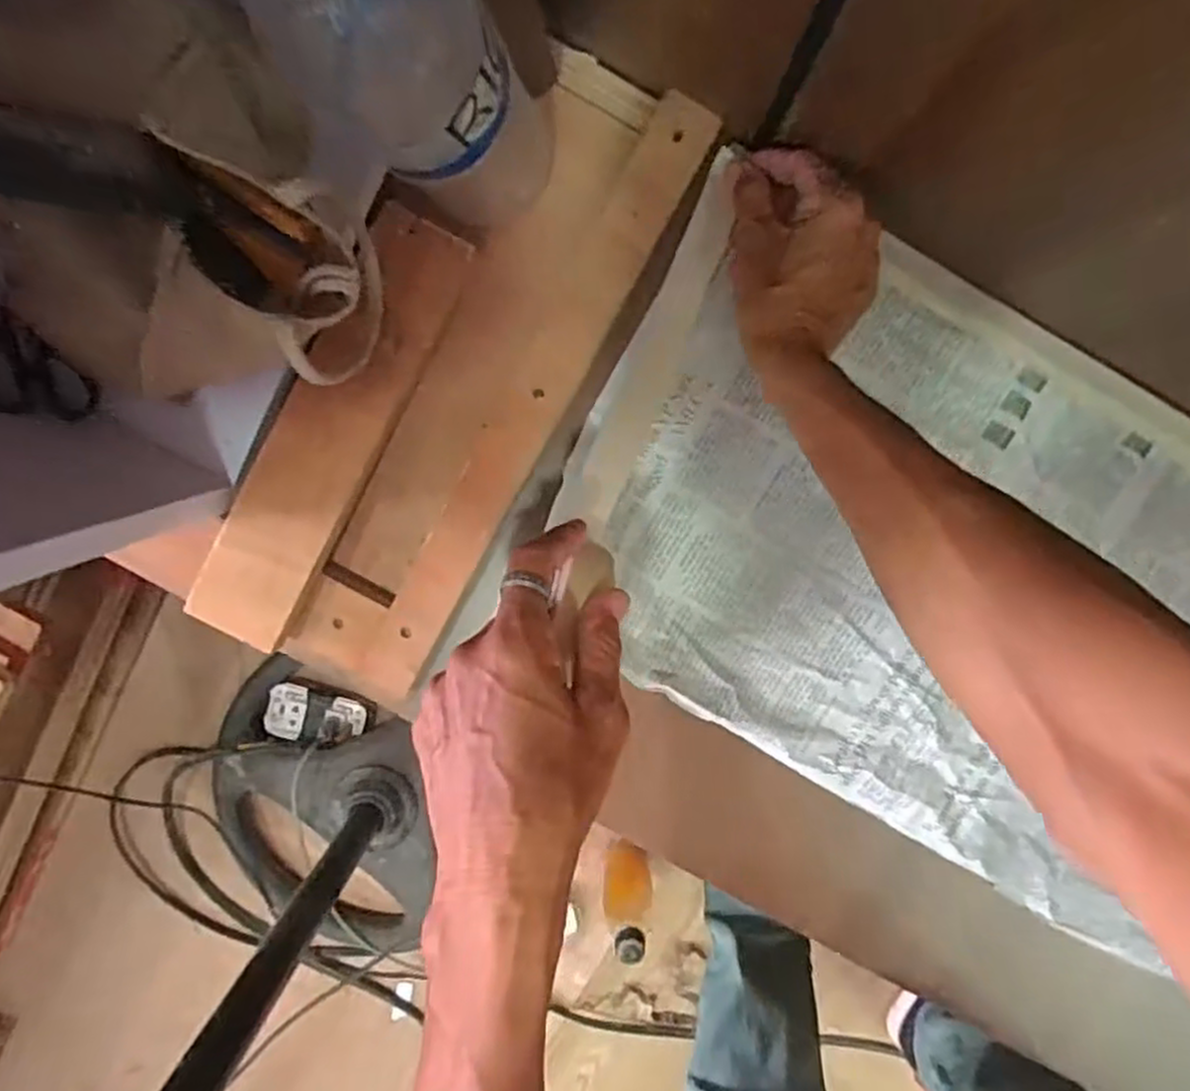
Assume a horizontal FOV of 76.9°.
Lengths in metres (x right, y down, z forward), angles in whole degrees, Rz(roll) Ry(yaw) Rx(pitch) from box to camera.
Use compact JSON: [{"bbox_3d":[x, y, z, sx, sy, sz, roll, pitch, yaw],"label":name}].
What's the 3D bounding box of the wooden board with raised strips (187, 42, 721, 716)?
[{"bbox_3d":[-0.092,-0.102,0.453,0.156,0.042,0.409,29,99,-3],"label":"wooden board with raised strips"}]

